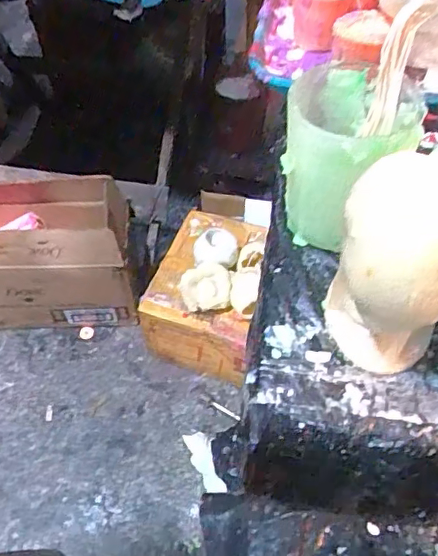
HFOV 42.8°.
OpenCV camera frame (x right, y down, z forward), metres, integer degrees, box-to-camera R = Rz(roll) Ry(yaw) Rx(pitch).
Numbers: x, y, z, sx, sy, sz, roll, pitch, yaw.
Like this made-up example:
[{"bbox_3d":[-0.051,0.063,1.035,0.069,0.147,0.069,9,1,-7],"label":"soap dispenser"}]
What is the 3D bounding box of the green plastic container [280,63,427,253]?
[{"bbox_3d":[0.074,-0.067,0.336,0.079,0.094,0.067,29,58,21],"label":"green plastic container"}]

